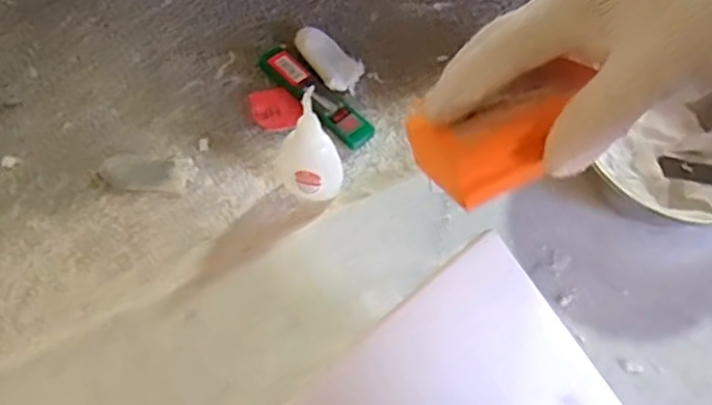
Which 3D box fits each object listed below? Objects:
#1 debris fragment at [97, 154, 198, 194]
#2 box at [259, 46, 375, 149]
[{"bbox_3d":[-0.152,-0.021,0.470,0.066,0.004,0.029,3,59,-2],"label":"debris fragment"},{"bbox_3d":[-0.034,-0.085,0.513,0.116,0.016,0.031,41,65,19],"label":"box"}]

